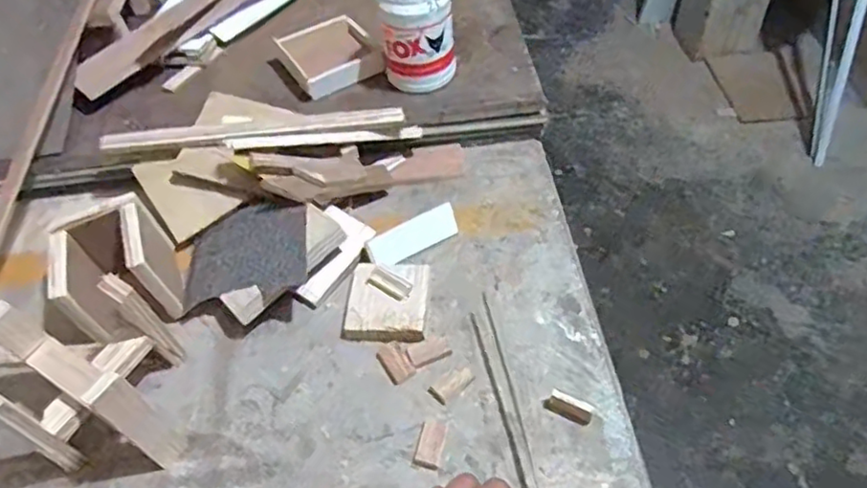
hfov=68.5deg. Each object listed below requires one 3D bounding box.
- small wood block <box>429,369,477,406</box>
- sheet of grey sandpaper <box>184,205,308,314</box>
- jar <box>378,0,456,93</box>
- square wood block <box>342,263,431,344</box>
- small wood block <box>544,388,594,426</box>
[{"bbox_3d":[0.016,0.120,0.544,0.040,0.004,0.020,-35,56,-21],"label":"small wood block"},{"bbox_3d":[-0.178,0.005,0.620,0.136,0.016,0.111,-13,49,20],"label":"sheet of grey sandpaper"},{"bbox_3d":[-0.016,-0.234,0.690,0.073,0.135,0.071,17,54,18],"label":"jar"},{"bbox_3d":[-0.042,0.052,0.592,0.075,0.016,0.080,3,51,7],"label":"square wood block"},{"bbox_3d":[0.111,0.132,0.520,0.038,0.014,0.016,22,56,21],"label":"small wood block"}]

